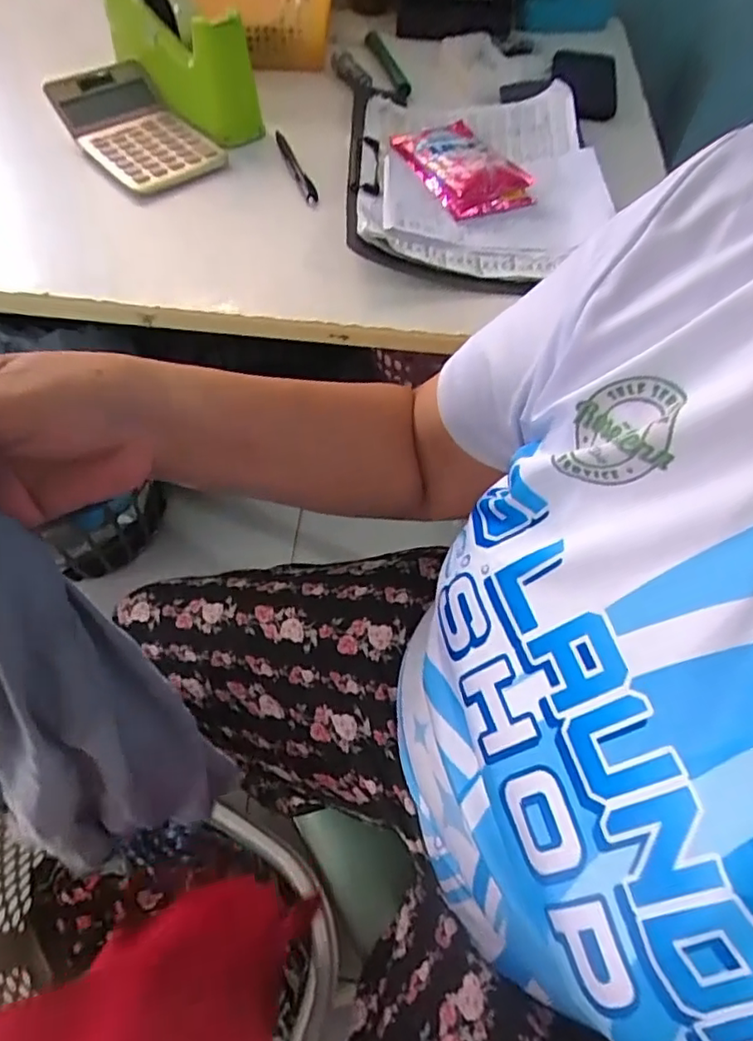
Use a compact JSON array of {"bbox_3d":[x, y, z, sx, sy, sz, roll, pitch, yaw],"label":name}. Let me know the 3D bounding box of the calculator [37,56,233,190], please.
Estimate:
[{"bbox_3d":[-0.235,-0.387,0.602,0.106,0.035,0.169,-35,65,-22],"label":"calculator"}]

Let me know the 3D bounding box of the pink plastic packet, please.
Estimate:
[{"bbox_3d":[0.083,-0.361,0.614,0.087,0.029,0.159,-19,60,-15],"label":"pink plastic packet"}]

